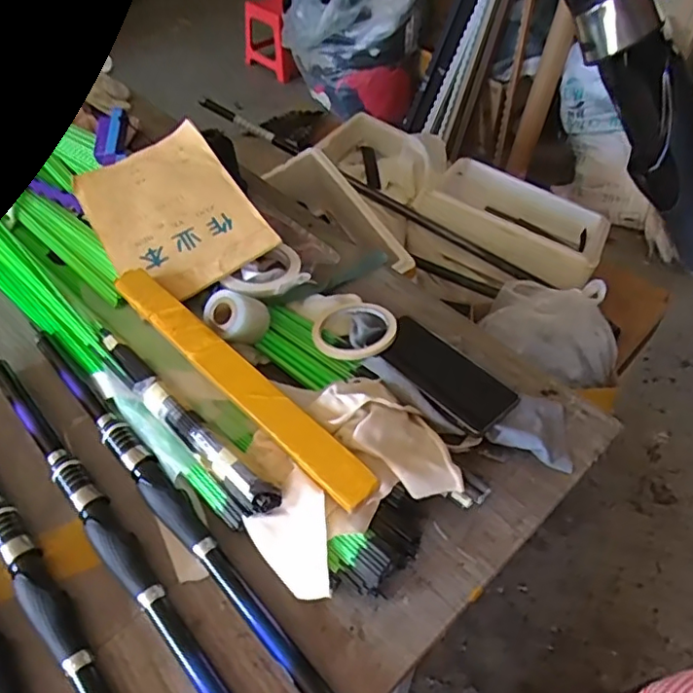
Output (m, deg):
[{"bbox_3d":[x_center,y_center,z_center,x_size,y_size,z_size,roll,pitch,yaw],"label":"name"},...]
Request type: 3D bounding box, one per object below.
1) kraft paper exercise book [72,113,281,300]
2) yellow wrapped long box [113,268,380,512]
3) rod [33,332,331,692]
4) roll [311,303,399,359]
[{"bbox_3d":[-0.219,-0.167,0.739,0.182,0.024,0.251,-31,63,-13],"label":"kraft paper exercise book"},{"bbox_3d":[-0.118,0.024,0.585,0.039,0.033,0.391,-37,59,-26],"label":"yellow wrapped long box"},{"bbox_3d":[-0.151,0.155,0.533,0.031,0.023,0.562,-35,57,-26],"label":"rod"},{"bbox_3d":[0.011,-0.022,0.657,0.097,0.012,0.094,-8,39,7],"label":"roll"}]

